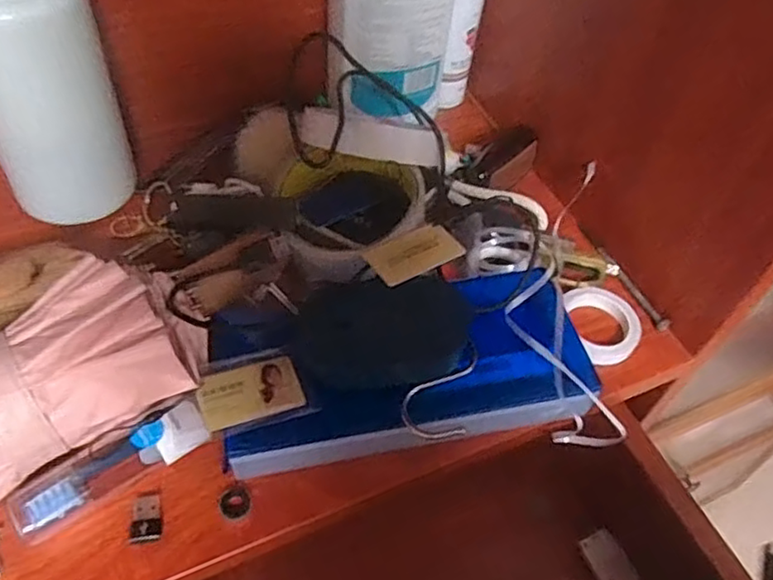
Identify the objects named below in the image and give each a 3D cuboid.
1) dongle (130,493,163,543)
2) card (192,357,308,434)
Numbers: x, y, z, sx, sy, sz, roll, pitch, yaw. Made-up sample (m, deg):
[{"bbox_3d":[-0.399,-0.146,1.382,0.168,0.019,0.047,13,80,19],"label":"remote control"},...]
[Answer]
[{"bbox_3d":[-0.115,0.109,0.314,0.014,0.005,0.022,-9,54,-13],"label":"dongle"},{"bbox_3d":[-0.068,0.051,0.328,0.050,0.004,0.030,-15,55,-17],"label":"card"}]

